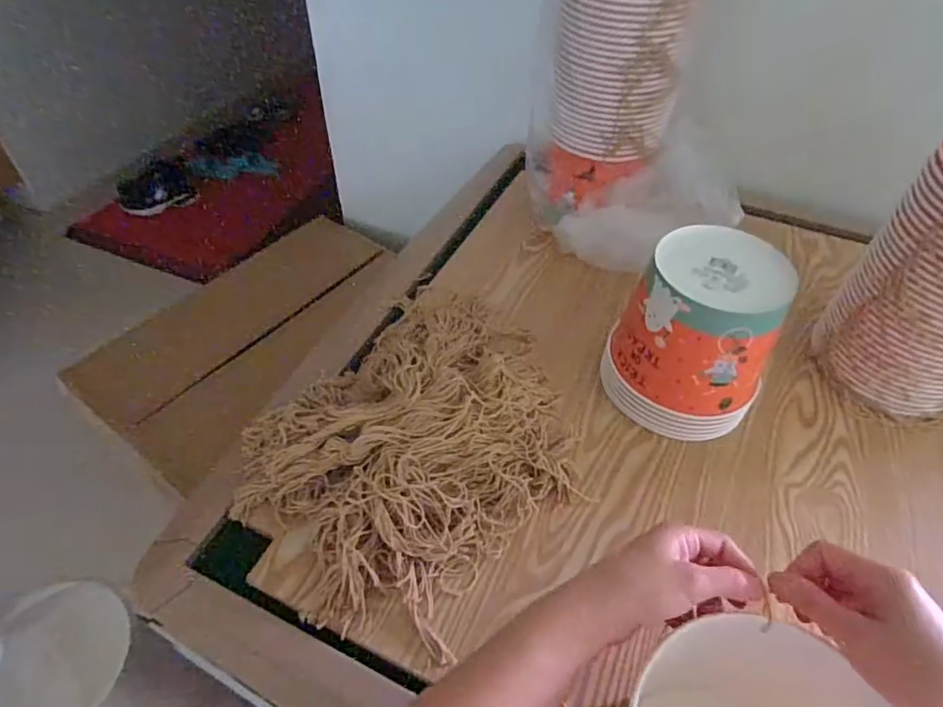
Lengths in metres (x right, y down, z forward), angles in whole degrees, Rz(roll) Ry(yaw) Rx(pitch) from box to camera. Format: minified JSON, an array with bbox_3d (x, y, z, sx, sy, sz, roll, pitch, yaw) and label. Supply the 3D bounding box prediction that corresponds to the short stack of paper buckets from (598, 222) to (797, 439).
[{"bbox_3d":[0.234,-0.016,0.579,0.150,0.171,0.139,29,54,22],"label":"short stack of paper buckets"}]

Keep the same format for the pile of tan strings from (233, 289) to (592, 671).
[{"bbox_3d":[-0.038,0.074,0.566,0.287,0.061,0.383,27,53,21],"label":"pile of tan strings"}]

